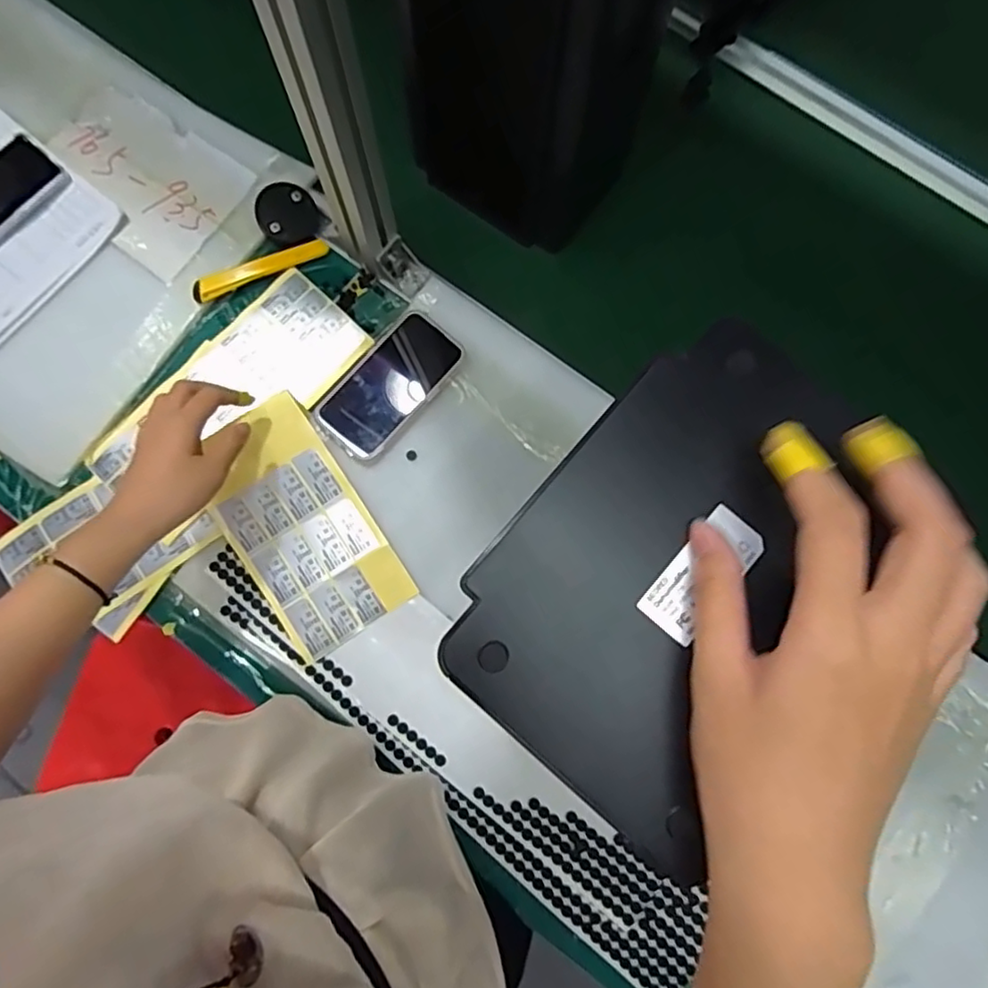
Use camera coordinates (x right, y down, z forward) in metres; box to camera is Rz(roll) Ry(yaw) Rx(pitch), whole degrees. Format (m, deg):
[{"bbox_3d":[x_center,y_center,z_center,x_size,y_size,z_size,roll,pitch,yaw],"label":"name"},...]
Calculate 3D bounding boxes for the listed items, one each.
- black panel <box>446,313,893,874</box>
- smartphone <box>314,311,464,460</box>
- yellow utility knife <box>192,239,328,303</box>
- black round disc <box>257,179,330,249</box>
[{"bbox_3d":[0.074,0.028,0.254,0.122,0.011,0.187,38,82,6],"label":"black panel"},{"bbox_3d":[-0.100,-0.106,0.625,0.149,0.016,0.080,-44,83,-7],"label":"smartphone"},{"bbox_3d":[-0.236,-0.228,0.645,0.137,0.015,0.020,-26,81,-5],"label":"yellow utility knife"},{"bbox_3d":[-0.208,-0.286,0.653,0.061,0.018,0.064,0,80,-1],"label":"black round disc"}]

